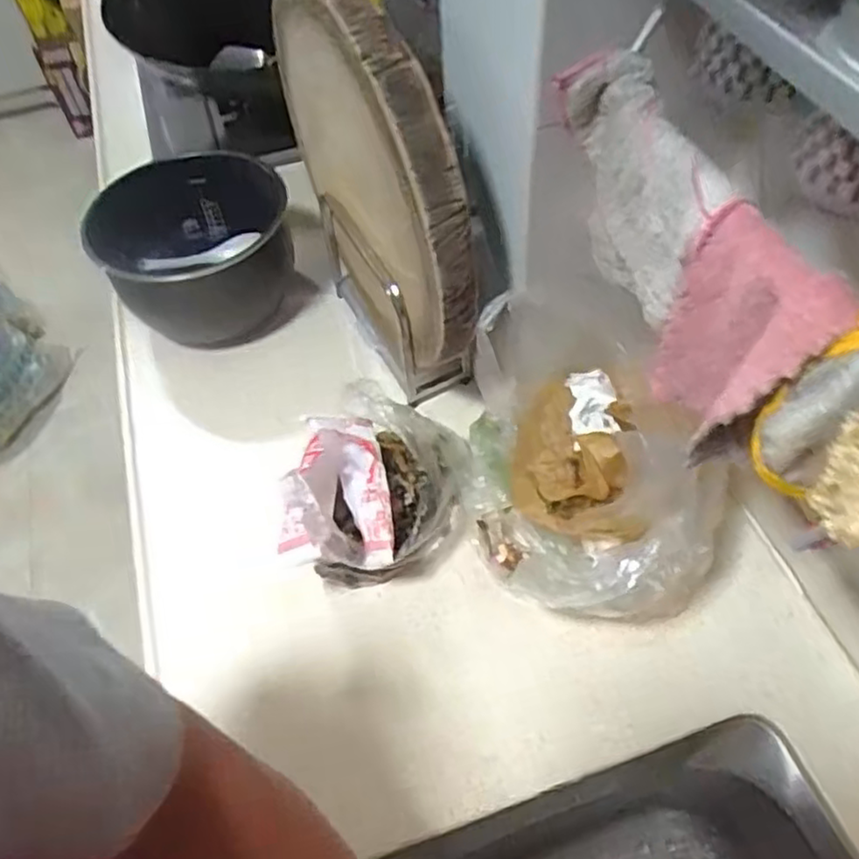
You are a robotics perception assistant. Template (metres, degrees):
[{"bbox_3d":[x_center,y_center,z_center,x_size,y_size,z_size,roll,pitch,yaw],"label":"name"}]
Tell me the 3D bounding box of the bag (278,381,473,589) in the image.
[{"bbox_3d":[-0.044,0.065,0.688,0.153,0.147,0.173,3,53,8],"label":"bag"}]

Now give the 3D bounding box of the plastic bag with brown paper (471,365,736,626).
[{"bbox_3d":[0.152,0.055,0.665,0.210,0.150,0.239,-31,56,-17],"label":"plastic bag with brown paper"}]

